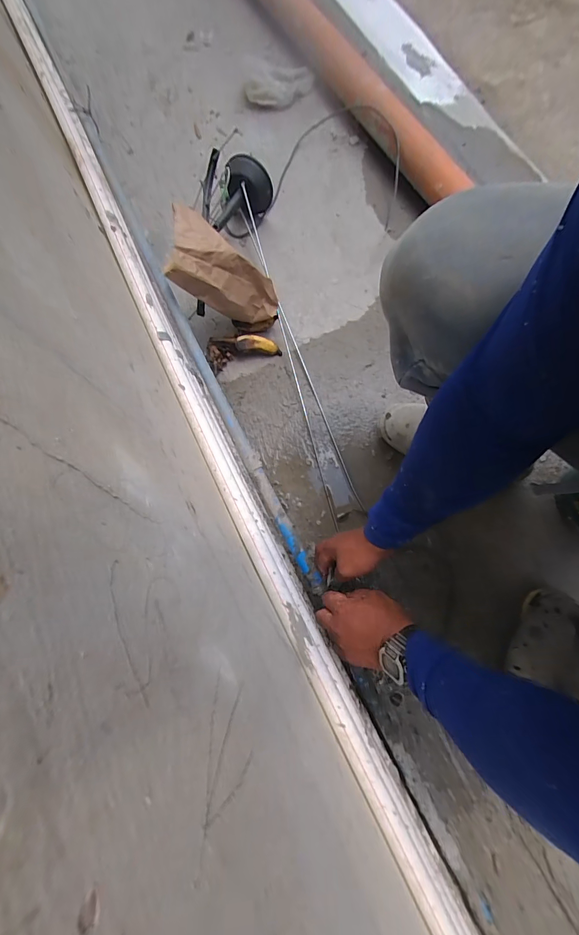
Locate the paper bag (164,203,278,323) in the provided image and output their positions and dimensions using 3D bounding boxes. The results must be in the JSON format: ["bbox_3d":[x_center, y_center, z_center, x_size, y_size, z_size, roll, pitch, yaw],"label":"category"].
[{"bbox_3d":[-0.117,-0.356,0.689,0.084,0.244,0.113,-6,73,38],"label":"paper bag"}]

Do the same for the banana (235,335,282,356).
[{"bbox_3d":[-0.065,-0.268,0.788,0.102,0.026,0.030,8,76,-15],"label":"banana"}]

